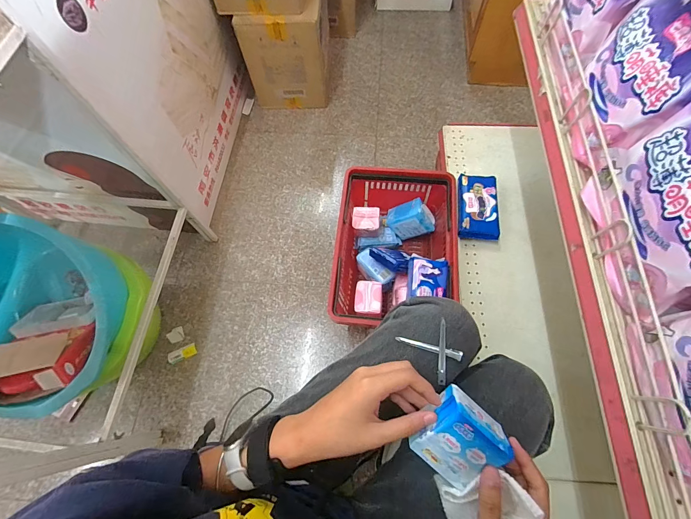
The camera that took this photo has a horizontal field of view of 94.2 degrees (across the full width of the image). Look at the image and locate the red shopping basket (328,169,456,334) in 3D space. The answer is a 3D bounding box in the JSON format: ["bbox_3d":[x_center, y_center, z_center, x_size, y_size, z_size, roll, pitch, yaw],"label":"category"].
[{"bbox_3d":[0.131,-0.012,0.873,0.291,0.213,0.417,5,68,5],"label":"red shopping basket"}]

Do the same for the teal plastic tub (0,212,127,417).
[{"bbox_3d":[-0.672,0.111,0.713,0.401,0.240,0.380,0,91,-3],"label":"teal plastic tub"}]

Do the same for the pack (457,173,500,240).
[{"bbox_3d":[0.334,-0.133,0.814,0.100,0.043,0.168,4,68,4],"label":"pack"}]

